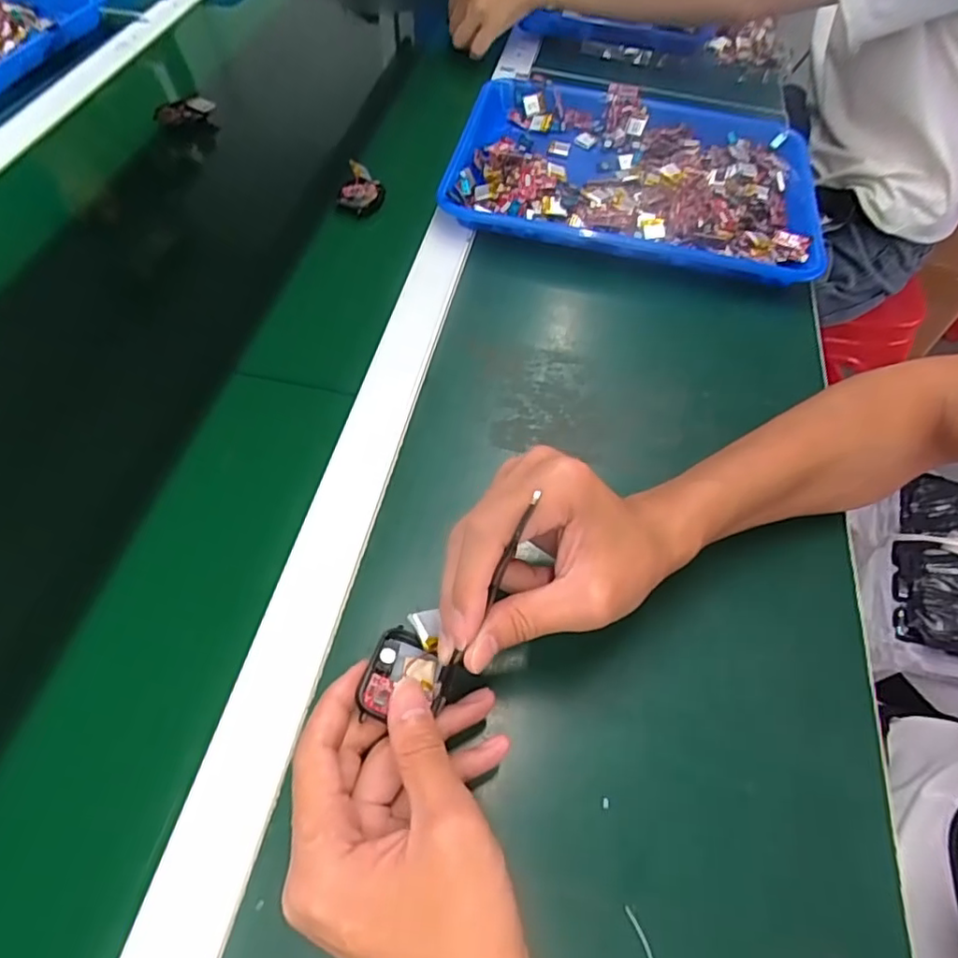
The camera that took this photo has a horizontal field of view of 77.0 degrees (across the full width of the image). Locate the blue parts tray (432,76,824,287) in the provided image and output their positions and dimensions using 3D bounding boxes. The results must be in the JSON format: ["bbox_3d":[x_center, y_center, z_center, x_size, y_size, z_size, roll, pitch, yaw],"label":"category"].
[{"bbox_3d":[0.154,-0.308,0.590,0.343,0.038,0.285,12,57,5],"label":"blue parts tray"}]

